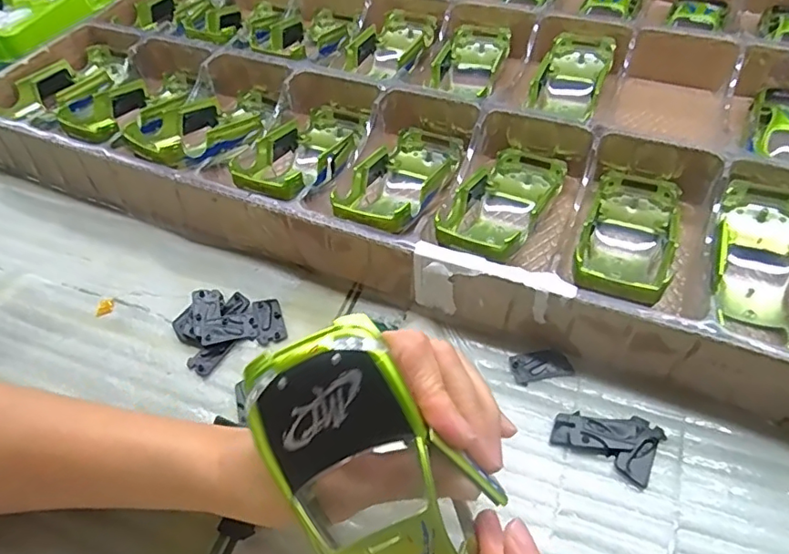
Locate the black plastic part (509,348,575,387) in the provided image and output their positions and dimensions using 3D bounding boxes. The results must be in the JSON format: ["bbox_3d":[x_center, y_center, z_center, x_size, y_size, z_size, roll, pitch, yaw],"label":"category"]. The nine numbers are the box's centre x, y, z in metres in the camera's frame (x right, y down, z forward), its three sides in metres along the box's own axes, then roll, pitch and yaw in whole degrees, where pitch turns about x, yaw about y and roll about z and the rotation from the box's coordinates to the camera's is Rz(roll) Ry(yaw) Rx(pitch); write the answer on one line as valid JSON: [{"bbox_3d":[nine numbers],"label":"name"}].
[{"bbox_3d":[0.085,0.051,0.313,0.033,0.004,0.018,-12,52,-6],"label":"black plastic part"}]

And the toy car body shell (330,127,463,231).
[{"bbox_3d":[0.006,-0.067,0.386,0.061,0.034,0.137,11,34,12],"label":"toy car body shell"}]

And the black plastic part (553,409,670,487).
[{"bbox_3d":[0.111,0.083,0.283,0.050,0.007,0.032,20,56,18],"label":"black plastic part"}]

